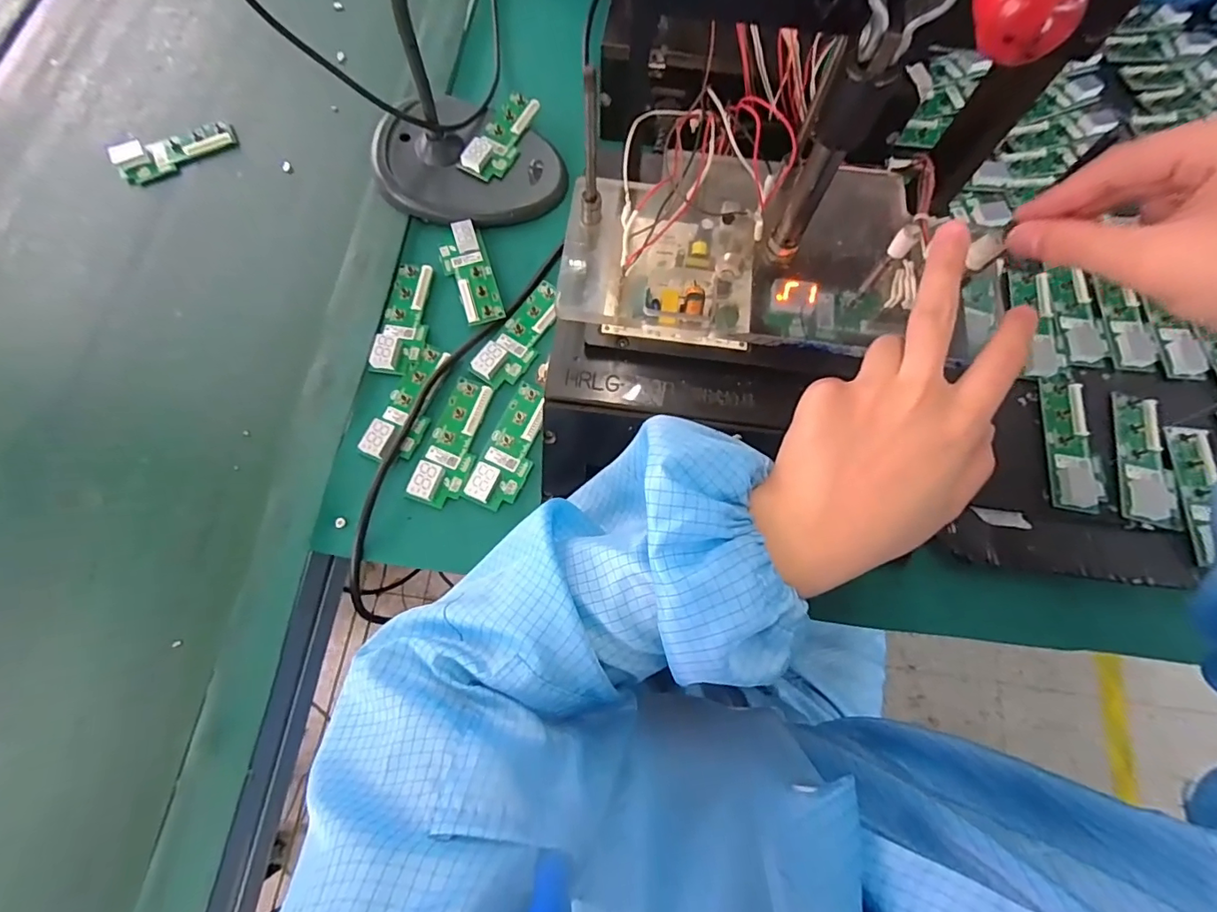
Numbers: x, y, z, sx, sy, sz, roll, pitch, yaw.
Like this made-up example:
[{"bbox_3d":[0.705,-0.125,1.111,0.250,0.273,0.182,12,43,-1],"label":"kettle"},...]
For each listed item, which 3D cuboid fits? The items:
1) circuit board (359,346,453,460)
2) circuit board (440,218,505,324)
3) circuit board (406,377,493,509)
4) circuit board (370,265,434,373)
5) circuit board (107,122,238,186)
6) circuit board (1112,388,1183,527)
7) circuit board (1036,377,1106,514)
[{"bbox_3d":[-0.150,-0.040,0.389,0.033,0.010,0.096,19,73,7],"label":"circuit board"},{"bbox_3d":[-0.115,-0.152,0.428,0.037,0.009,0.097,-18,72,-6],"label":"circuit board"},{"bbox_3d":[-0.115,-0.011,0.383,0.037,0.014,0.099,16,72,6],"label":"circuit board"},{"bbox_3d":[-0.163,-0.112,0.413,0.035,0.008,0.100,6,72,2],"label":"circuit board"},{"bbox_3d":[-0.395,-0.283,0.467,0.099,0.015,0.040,-30,74,-9],"label":"circuit board"},{"bbox_3d":[0.385,0.001,0.370,0.034,0.005,0.098,13,74,2],"label":"circuit board"},{"bbox_3d":[0.336,-0.010,0.373,0.034,0.010,0.103,8,72,3],"label":"circuit board"}]

